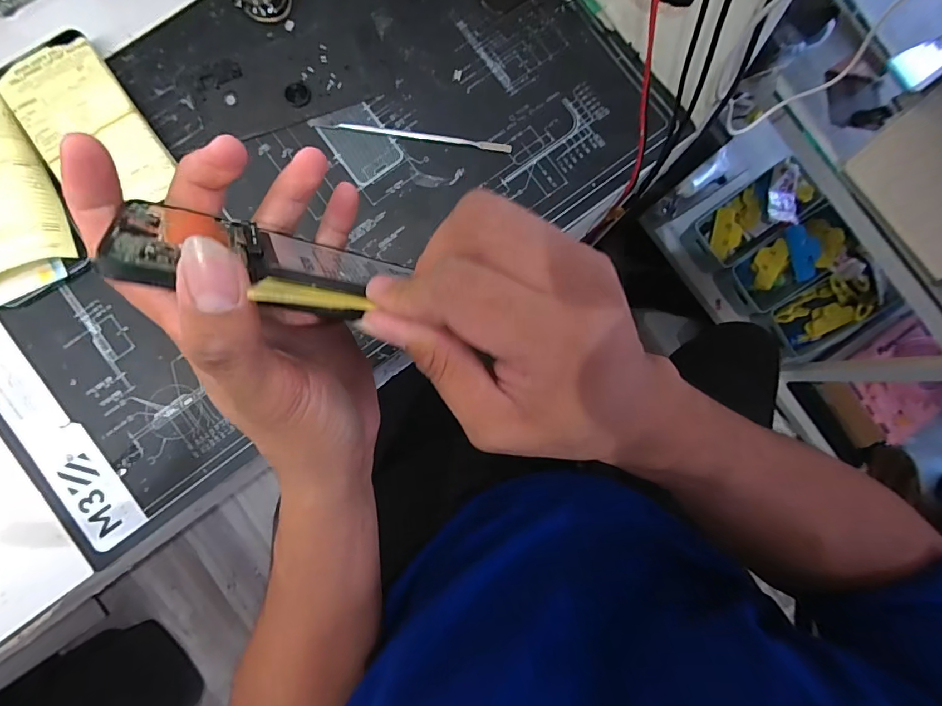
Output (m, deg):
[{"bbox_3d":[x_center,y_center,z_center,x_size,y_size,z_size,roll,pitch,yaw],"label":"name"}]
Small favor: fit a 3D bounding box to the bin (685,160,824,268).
[{"bbox_3d":[0.520,-0.252,0.821,0.218,0.057,0.104,-37,93,20],"label":"bin"}]

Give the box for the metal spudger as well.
[{"bbox_3d":[-0.050,-0.182,0.367,0.167,0.011,0.007,7,86,-2],"label":"metal spudger"}]

